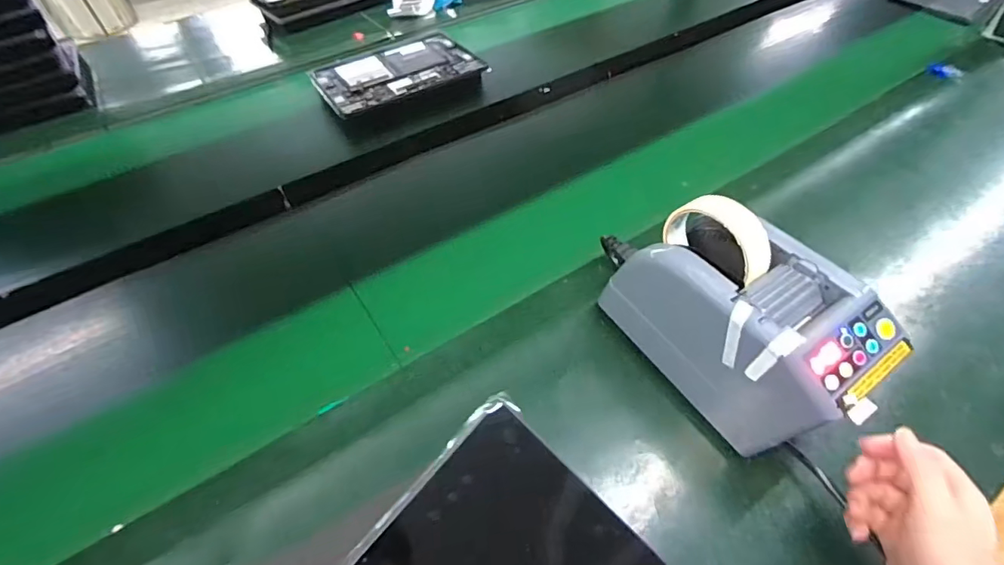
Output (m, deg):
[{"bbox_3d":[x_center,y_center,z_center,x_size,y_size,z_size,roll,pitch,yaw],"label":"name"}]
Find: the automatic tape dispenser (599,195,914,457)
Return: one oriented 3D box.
[{"bbox_3d":[0.194,0.021,0.436,0.109,0.161,0.249,-29,56,-20],"label":"automatic tape dispenser"}]

